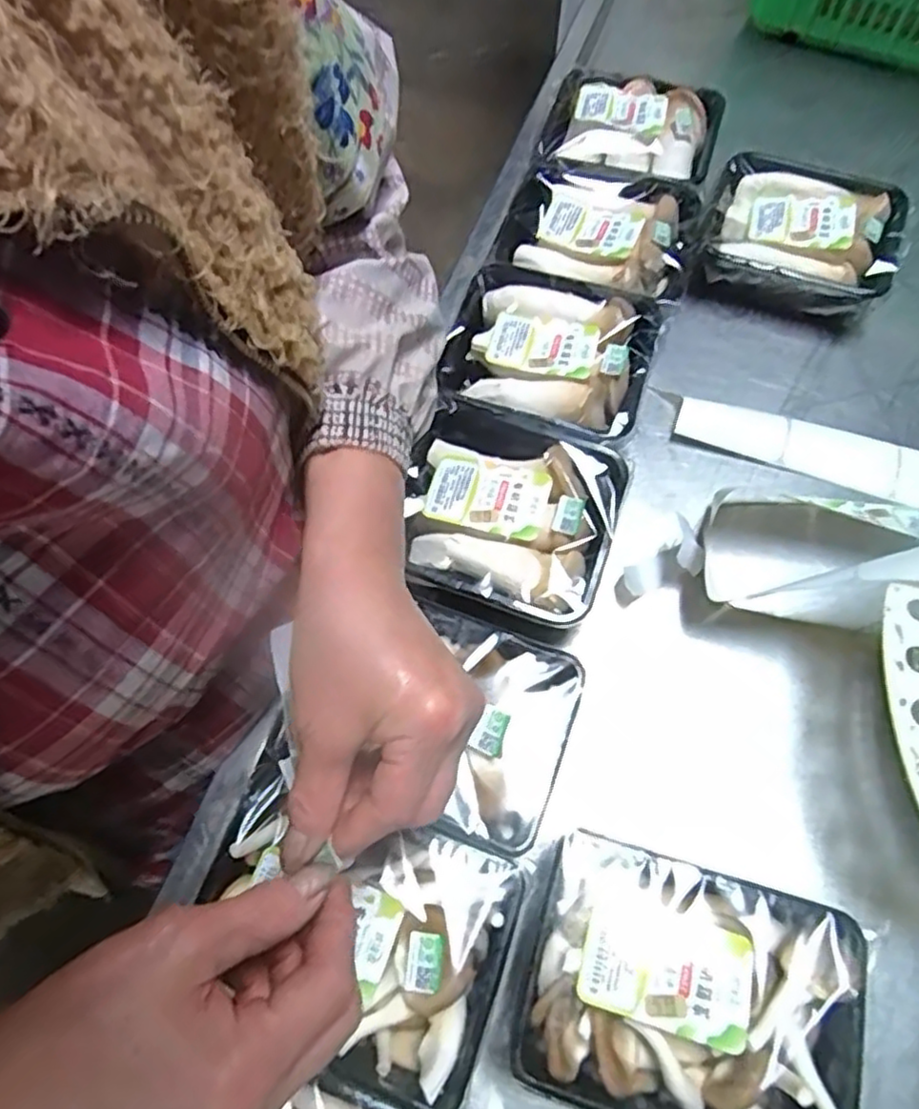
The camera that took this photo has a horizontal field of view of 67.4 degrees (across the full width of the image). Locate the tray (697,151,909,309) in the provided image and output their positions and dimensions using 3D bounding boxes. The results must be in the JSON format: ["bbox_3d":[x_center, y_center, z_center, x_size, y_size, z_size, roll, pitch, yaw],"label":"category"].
[{"bbox_3d":[0.298,-0.280,0.609,0.161,0.046,0.149,22,68,10],"label":"tray"}]

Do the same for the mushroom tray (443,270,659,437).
[{"bbox_3d":[0.069,-0.157,0.550,0.160,0.033,0.151,19,67,9],"label":"mushroom tray"}]

